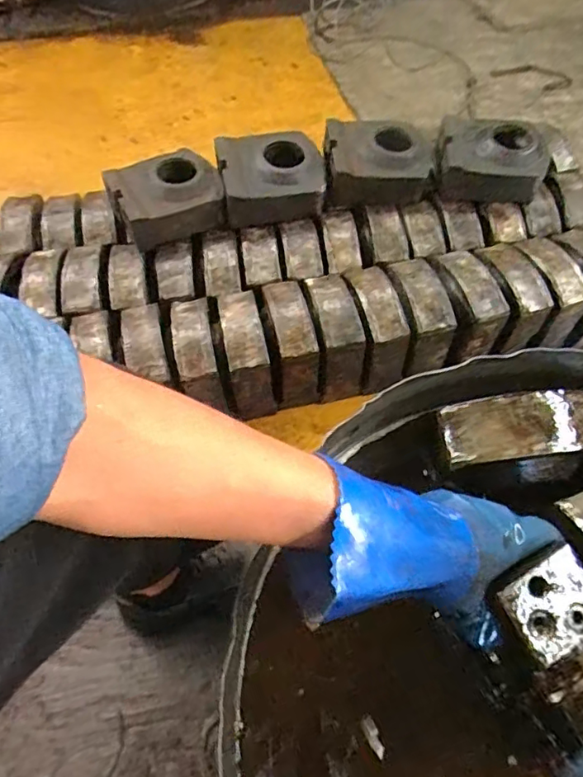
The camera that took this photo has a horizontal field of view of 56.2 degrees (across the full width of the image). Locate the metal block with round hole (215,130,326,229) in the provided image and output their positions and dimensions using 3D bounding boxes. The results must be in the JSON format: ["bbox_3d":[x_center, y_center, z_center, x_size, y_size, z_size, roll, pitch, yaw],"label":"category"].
[{"bbox_3d":[-0.038,-0.382,0.982,0.179,0.084,0.153,-9,58,-4],"label":"metal block with round hole"}]

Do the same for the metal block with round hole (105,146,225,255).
[{"bbox_3d":[-0.220,-0.334,0.969,0.189,0.088,0.144,-15,58,-8],"label":"metal block with round hole"}]

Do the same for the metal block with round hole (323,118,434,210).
[{"bbox_3d":[0.155,-0.428,1.003,0.197,0.070,0.173,-7,57,-2],"label":"metal block with round hole"}]

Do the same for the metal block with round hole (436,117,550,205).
[{"bbox_3d":[0.364,-0.424,1.005,0.186,0.080,0.149,6,58,5],"label":"metal block with round hole"}]

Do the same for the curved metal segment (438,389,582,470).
[{"bbox_3d":[0.214,0.034,0.495,0.146,0.031,0.061,-7,58,-3],"label":"curved metal segment"}]

